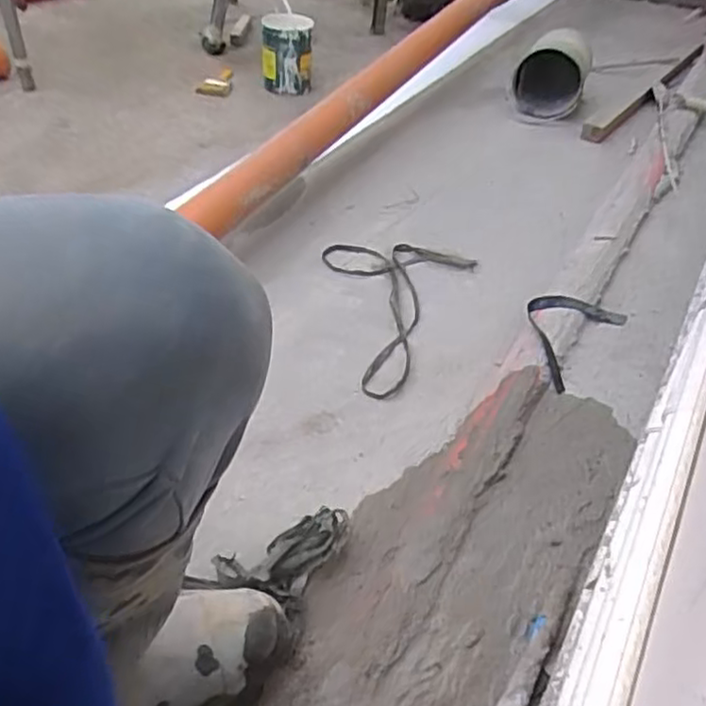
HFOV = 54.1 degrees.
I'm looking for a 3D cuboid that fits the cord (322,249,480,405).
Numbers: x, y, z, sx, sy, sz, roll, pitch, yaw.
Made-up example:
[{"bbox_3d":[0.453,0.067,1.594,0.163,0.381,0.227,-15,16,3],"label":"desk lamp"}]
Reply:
[{"bbox_3d":[0.026,-0.089,1.147,0.248,0.021,0.379,20,44,16],"label":"cord"}]

